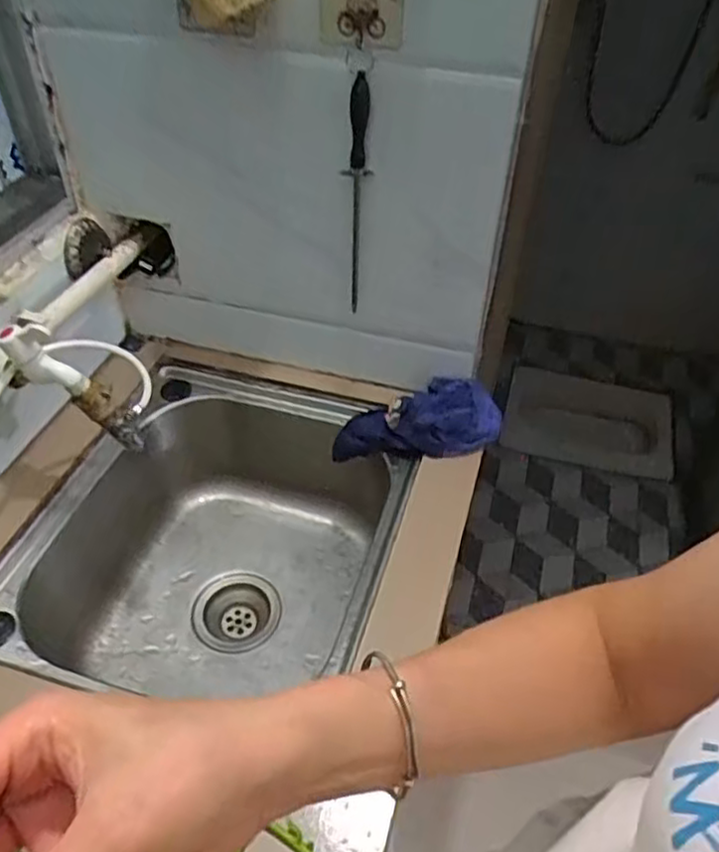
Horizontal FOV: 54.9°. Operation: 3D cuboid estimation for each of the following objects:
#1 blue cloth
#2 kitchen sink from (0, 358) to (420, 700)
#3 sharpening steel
[{"bbox_3d":[0.062,0.001,0.823,0.202,0.065,0.074,-12,43,12],"label":"blue cloth"},{"bbox_3d":[-0.165,0.158,0.819,0.382,0.205,0.412,12,46,10],"label":"kitchen sink"},{"bbox_3d":[-0.004,-0.231,0.716,0.024,0.249,0.017,1,45,-1],"label":"sharpening steel"}]

